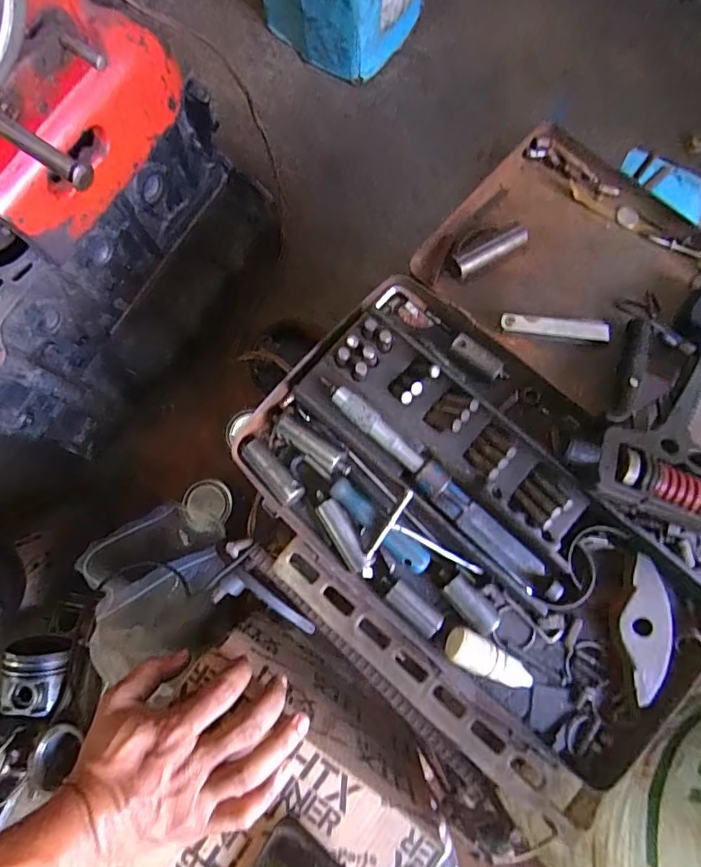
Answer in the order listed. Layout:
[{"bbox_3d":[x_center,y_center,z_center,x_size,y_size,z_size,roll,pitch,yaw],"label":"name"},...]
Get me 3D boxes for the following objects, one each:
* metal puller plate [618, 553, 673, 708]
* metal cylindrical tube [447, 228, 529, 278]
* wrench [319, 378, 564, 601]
[{"bbox_3d":[0.211,0.139,0.357,0.033,0.004,0.096,9,79,10],"label":"metal puller plate"},{"bbox_3d":[0.119,-0.153,0.422,0.070,0.018,0.018,-25,80,-5],"label":"metal cylindrical tube"},{"bbox_3d":[0.065,0.038,0.363,0.220,0.018,0.020,42,82,7],"label":"wrench"}]

